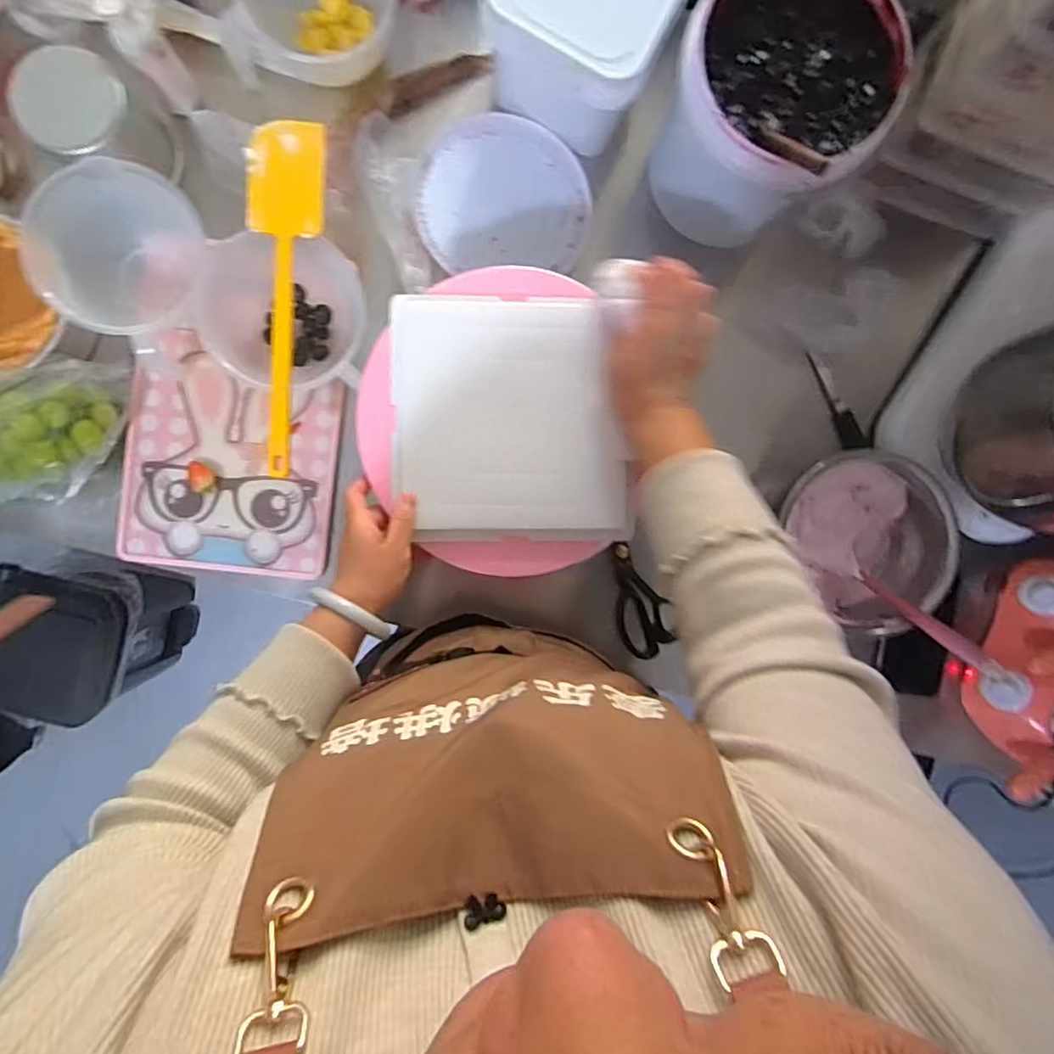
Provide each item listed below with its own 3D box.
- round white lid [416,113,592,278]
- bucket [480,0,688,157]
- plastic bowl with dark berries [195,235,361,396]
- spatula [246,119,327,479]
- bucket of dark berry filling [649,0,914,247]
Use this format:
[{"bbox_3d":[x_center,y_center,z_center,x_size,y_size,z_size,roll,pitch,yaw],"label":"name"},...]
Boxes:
[{"bbox_3d":[-0.026,-0.377,0.683,0.187,0.026,0.162,-6,91,-4],"label":"round white lid"},{"bbox_3d":[0.058,-0.517,0.616,0.175,0.124,0.163,29,89,-4],"label":"bucket"},{"bbox_3d":[-0.241,-0.225,0.622,0.155,0.088,0.153,0,91,-4],"label":"plastic bowl with dark berries"},{"bbox_3d":[-0.232,-0.217,0.566,0.070,0.012,0.330,2,91,-4],"label":"spatula"},{"bbox_3d":[0.243,-0.422,0.607,0.183,0.172,0.192,0,91,-4],"label":"bucket of dark berry filling"}]

